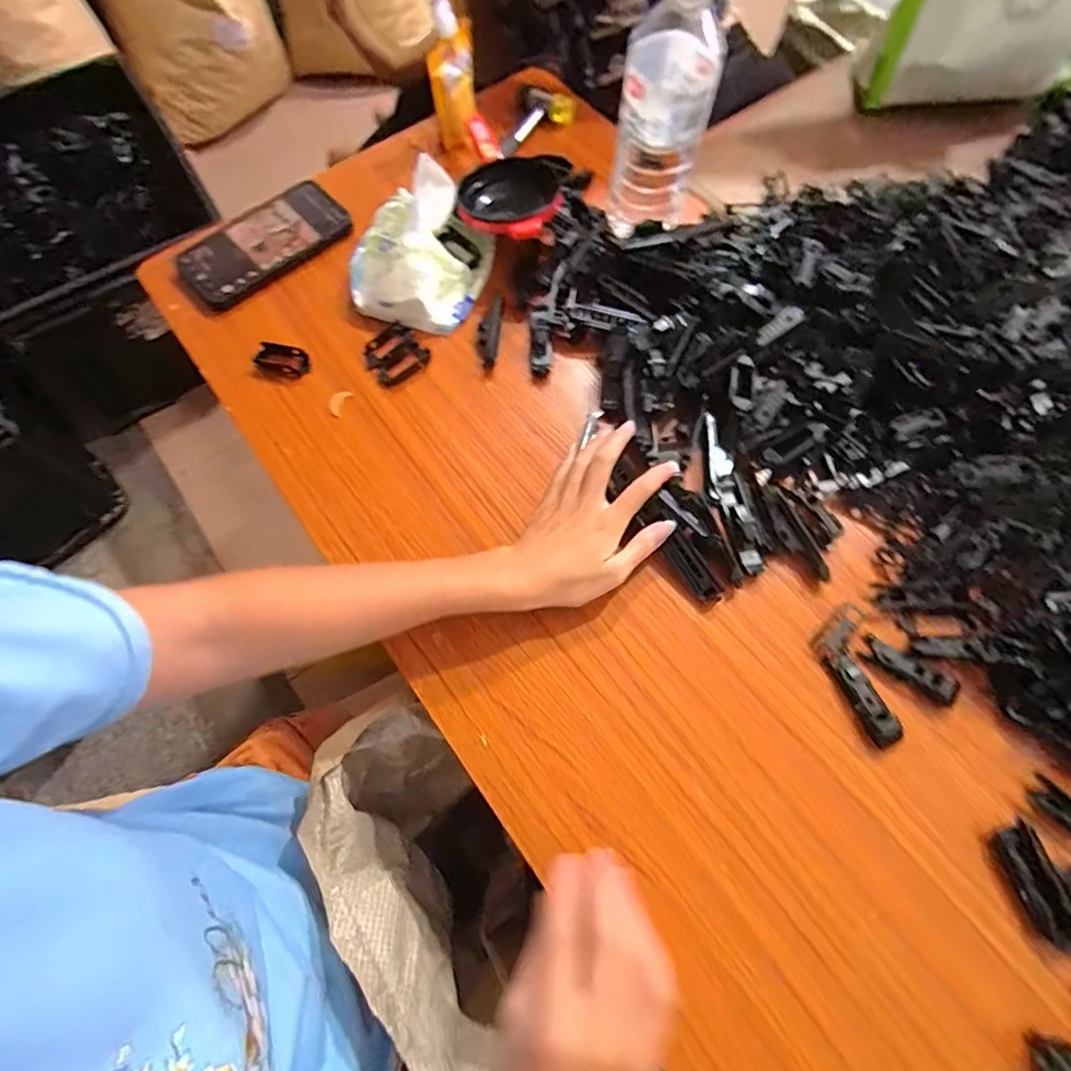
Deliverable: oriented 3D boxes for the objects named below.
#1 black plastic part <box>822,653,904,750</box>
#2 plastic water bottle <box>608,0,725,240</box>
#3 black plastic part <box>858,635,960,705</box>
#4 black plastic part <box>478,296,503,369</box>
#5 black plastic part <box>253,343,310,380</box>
[{"bbox_3d":[0.223,0.109,0.392,0.018,0.017,0.062,-24,69,-8],"label":"black plastic part"},{"bbox_3d":[0.102,-0.335,0.463,0.069,0.195,0.065,10,69,5],"label":"plastic water bottle"},{"bbox_3d":[0.257,0.091,0.394,0.065,0.008,0.018,30,72,13],"label":"black plastic part"},{"bbox_3d":[-0.041,-0.181,0.518,0.018,0.006,0.075,1,68,2],"label":"black plastic part"},{"bbox_3d":[-0.224,-0.156,0.513,0.046,0.010,0.025,15,69,8],"label":"black plastic part"}]

